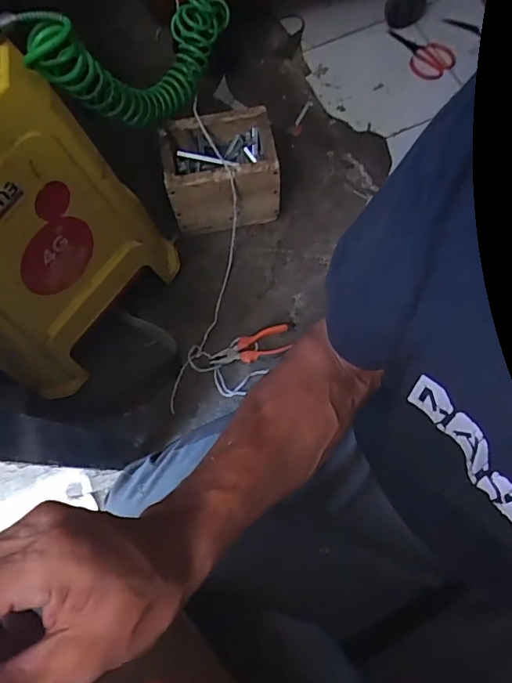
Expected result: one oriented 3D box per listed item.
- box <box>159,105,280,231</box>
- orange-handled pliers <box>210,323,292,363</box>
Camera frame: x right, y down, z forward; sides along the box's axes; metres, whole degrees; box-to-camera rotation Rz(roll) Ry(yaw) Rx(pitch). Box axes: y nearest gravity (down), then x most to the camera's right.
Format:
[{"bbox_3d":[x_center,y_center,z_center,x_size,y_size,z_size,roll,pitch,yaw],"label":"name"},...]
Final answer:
[{"bbox_3d":[-0.063,-0.317,0.933,0.199,0.170,0.145,-8,70,-1],"label":"box"},{"bbox_3d":[-0.005,0.010,0.897,0.160,0.017,0.051,-19,71,-5],"label":"orange-handled pliers"}]

